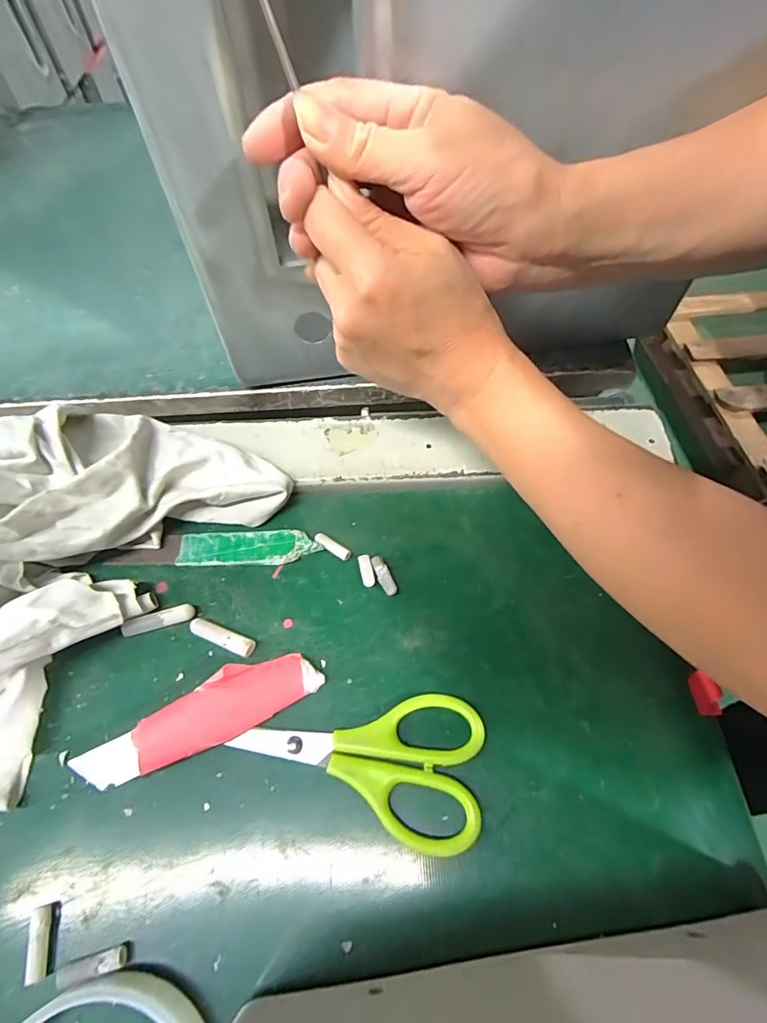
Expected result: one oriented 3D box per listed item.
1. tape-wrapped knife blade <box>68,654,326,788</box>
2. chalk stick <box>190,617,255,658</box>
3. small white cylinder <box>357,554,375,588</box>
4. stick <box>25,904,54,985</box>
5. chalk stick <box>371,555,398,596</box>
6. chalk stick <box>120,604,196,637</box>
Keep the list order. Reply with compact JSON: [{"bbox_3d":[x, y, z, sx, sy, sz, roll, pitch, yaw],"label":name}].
[{"bbox_3d":[-0.077,0.091,0.206,0.098,0.016,0.025,-27,62,-15],"label":"tape-wrapped knife blade"},{"bbox_3d":[-0.079,0.061,0.229,0.034,0.007,0.008,20,61,12],"label":"chalk stick"},{"bbox_3d":[-0.009,0.031,0.243,0.007,0.005,0.016,-13,60,-8],"label":"small white cylinder"},{"bbox_3d":[-0.127,0.161,0.175,0.009,0.008,0.022,-11,59,-6],"label":"stick"},{"bbox_3d":[0.000,0.033,0.242,0.007,0.006,0.023,-20,61,-12],"label":"chalk stick"},{"bbox_3d":[-0.112,0.053,0.233,0.033,0.009,0.009,-16,60,-9],"label":"chalk stick"}]

